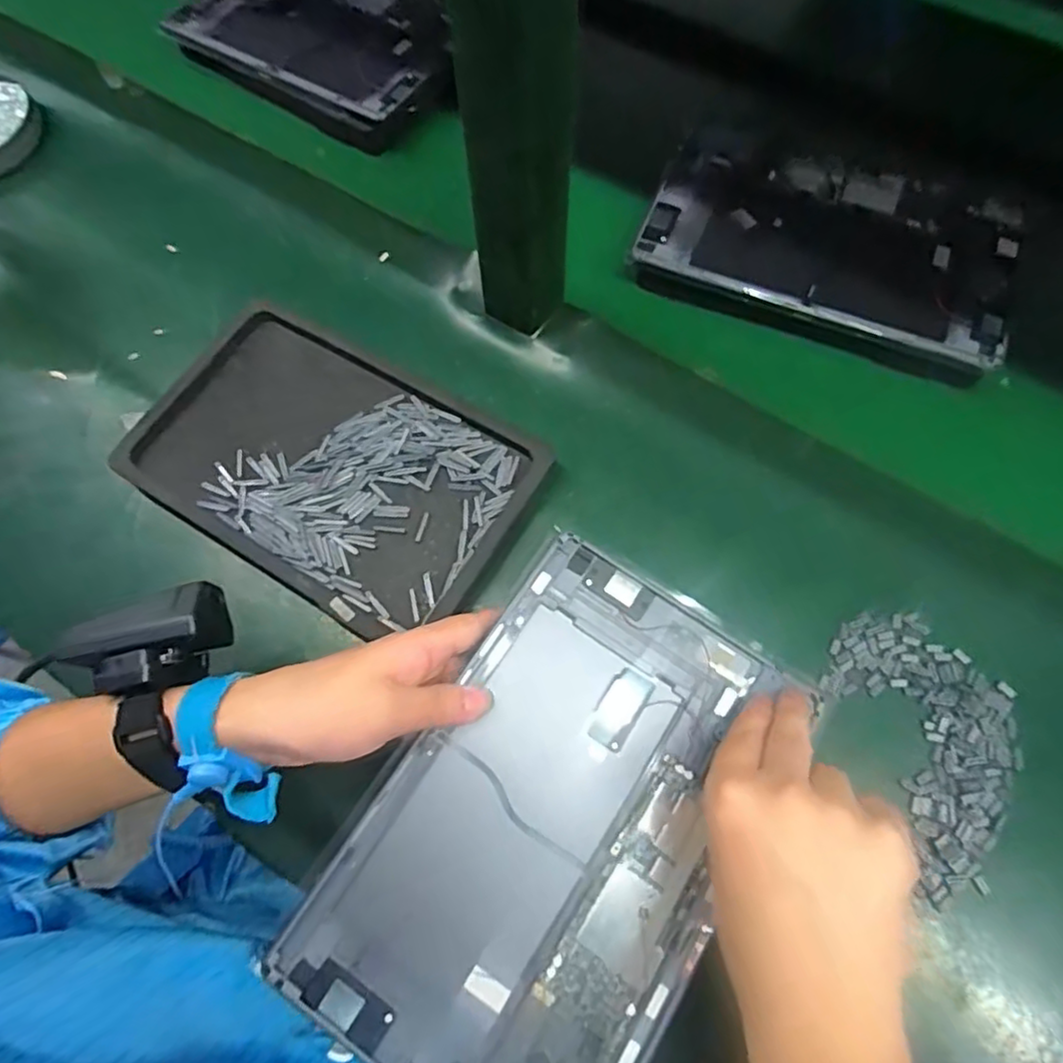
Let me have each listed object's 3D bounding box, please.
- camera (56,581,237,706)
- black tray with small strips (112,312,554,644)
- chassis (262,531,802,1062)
[{"bbox_3d":[-0.181,0.053,0.297,0.068,0.033,0.044,-16,70,-4],"label":"camera"},{"bbox_3d":[-0.131,-0.040,0.403,0.248,0.020,0.151,28,73,12],"label":"black tray with small strips"},{"bbox_3d":[0.012,0.143,0.306,0.162,0.017,0.247,31,73,13],"label":"chassis"}]

